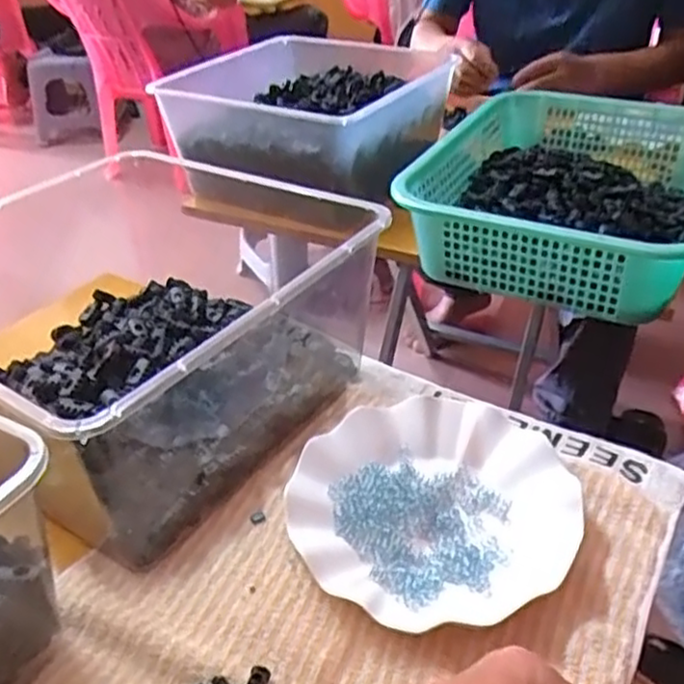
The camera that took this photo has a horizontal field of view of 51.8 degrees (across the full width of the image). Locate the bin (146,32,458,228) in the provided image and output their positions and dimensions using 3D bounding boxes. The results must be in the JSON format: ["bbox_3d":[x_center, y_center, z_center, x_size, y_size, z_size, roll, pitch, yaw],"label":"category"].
[{"bbox_3d":[-0.047,-0.297,0.913,0.294,0.118,0.289,15,39,23],"label":"bin"}]

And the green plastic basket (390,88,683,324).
[{"bbox_3d":[0.257,-0.168,0.780,0.296,0.098,0.397,15,38,23],"label":"green plastic basket"}]

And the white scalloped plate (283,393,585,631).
[{"bbox_3d":[0.060,0.107,0.465,0.182,0.026,0.179,-1,35,1],"label":"white scalloped plate"}]

